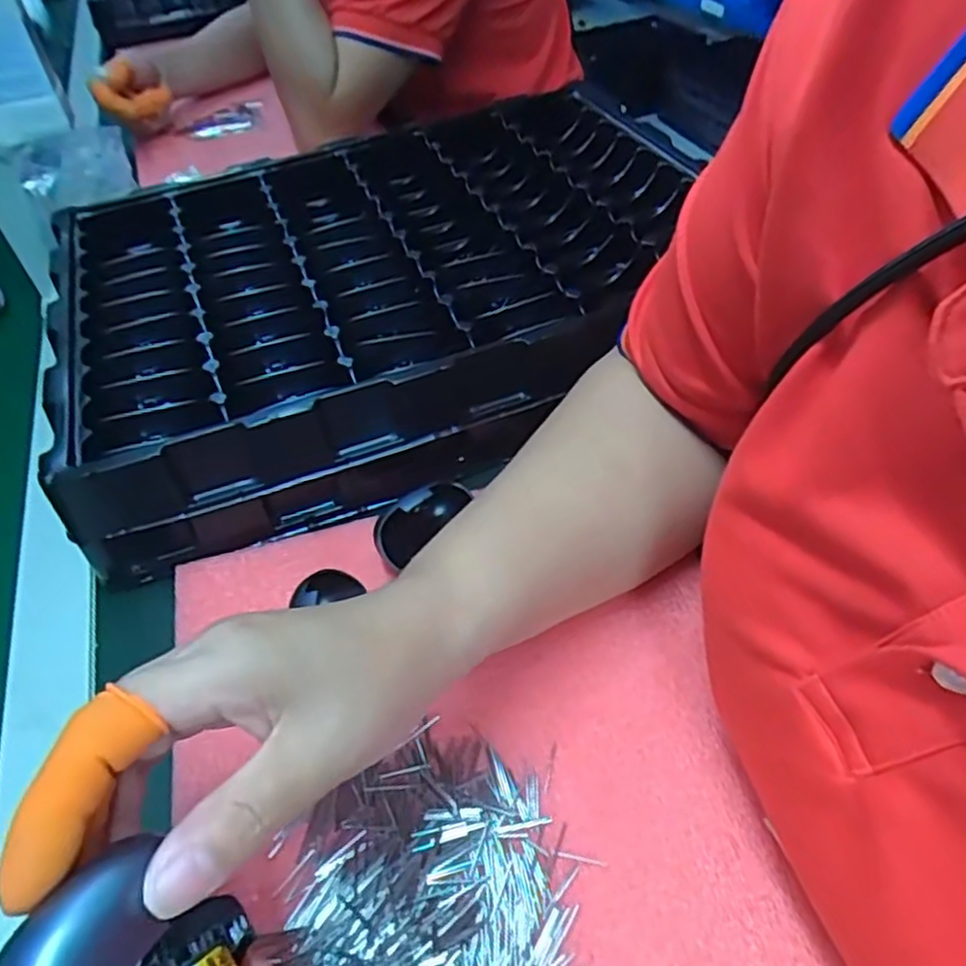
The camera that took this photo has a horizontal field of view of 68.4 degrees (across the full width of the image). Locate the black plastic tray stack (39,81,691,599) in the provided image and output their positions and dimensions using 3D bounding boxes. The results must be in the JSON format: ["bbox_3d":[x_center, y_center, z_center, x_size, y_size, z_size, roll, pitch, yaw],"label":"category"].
[{"bbox_3d":[-0.059,-0.155,0.500,0.446,0.064,0.346,-20,48,-11],"label":"black plastic tray stack"}]

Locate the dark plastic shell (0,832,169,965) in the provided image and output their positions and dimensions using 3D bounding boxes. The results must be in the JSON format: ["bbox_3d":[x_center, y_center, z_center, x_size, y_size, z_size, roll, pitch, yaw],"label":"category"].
[{"bbox_3d":[-0.103,0.117,0.184,0.028,0.015,0.049,24,57,19],"label":"dark plastic shell"}]

